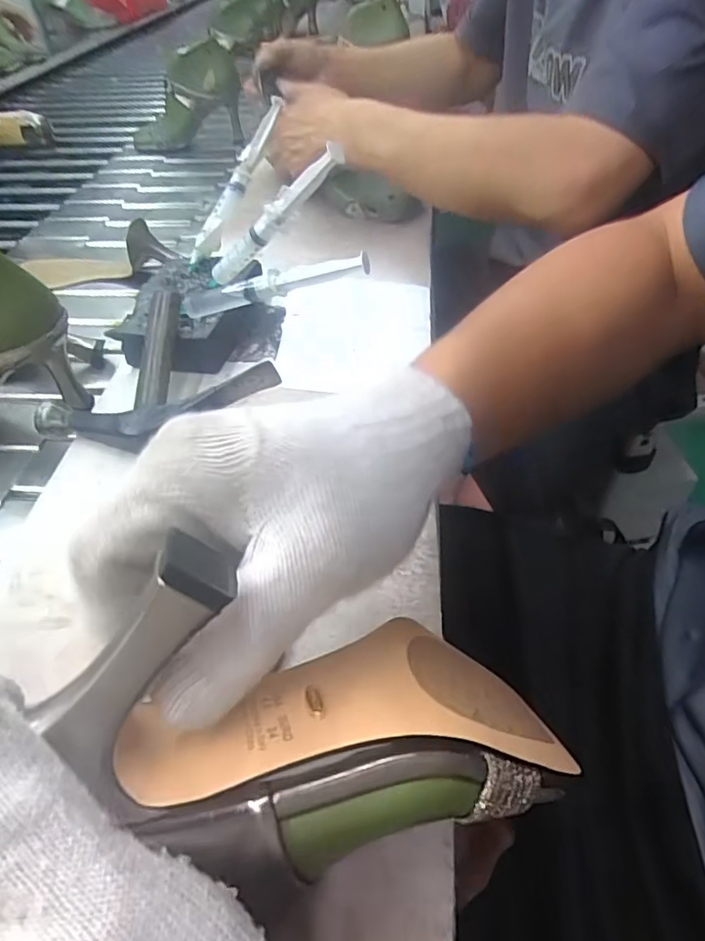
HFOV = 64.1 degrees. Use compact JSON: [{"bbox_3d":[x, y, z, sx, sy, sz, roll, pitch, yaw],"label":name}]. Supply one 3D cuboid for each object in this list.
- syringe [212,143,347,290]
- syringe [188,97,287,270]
[{"bbox_3d":[-0.064,-0.180,0.416,0.149,0.018,0.016,-28,26,39],"label":"syringe"},{"bbox_3d":[-0.104,-0.255,0.503,0.017,0.018,0.169,22,84,25],"label":"syringe"}]

